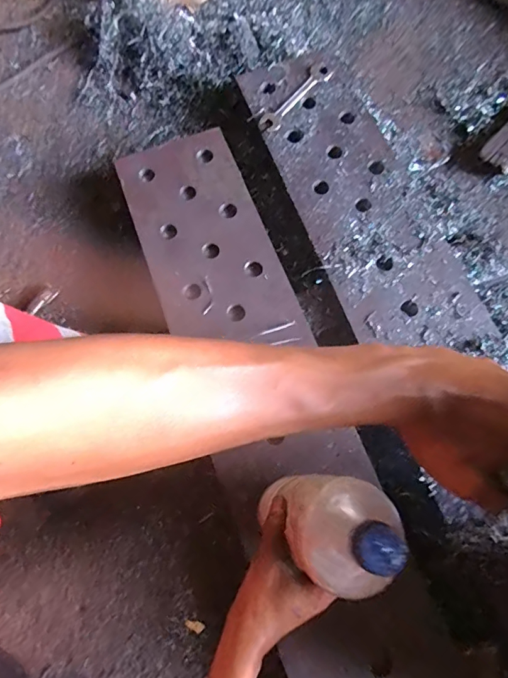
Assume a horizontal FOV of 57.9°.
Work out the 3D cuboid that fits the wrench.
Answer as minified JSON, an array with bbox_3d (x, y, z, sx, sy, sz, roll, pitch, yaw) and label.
[{"bbox_3d":[0.075,-0.419,0.793,0.040,0.007,0.181,36,77,10],"label":"wrench"}]

